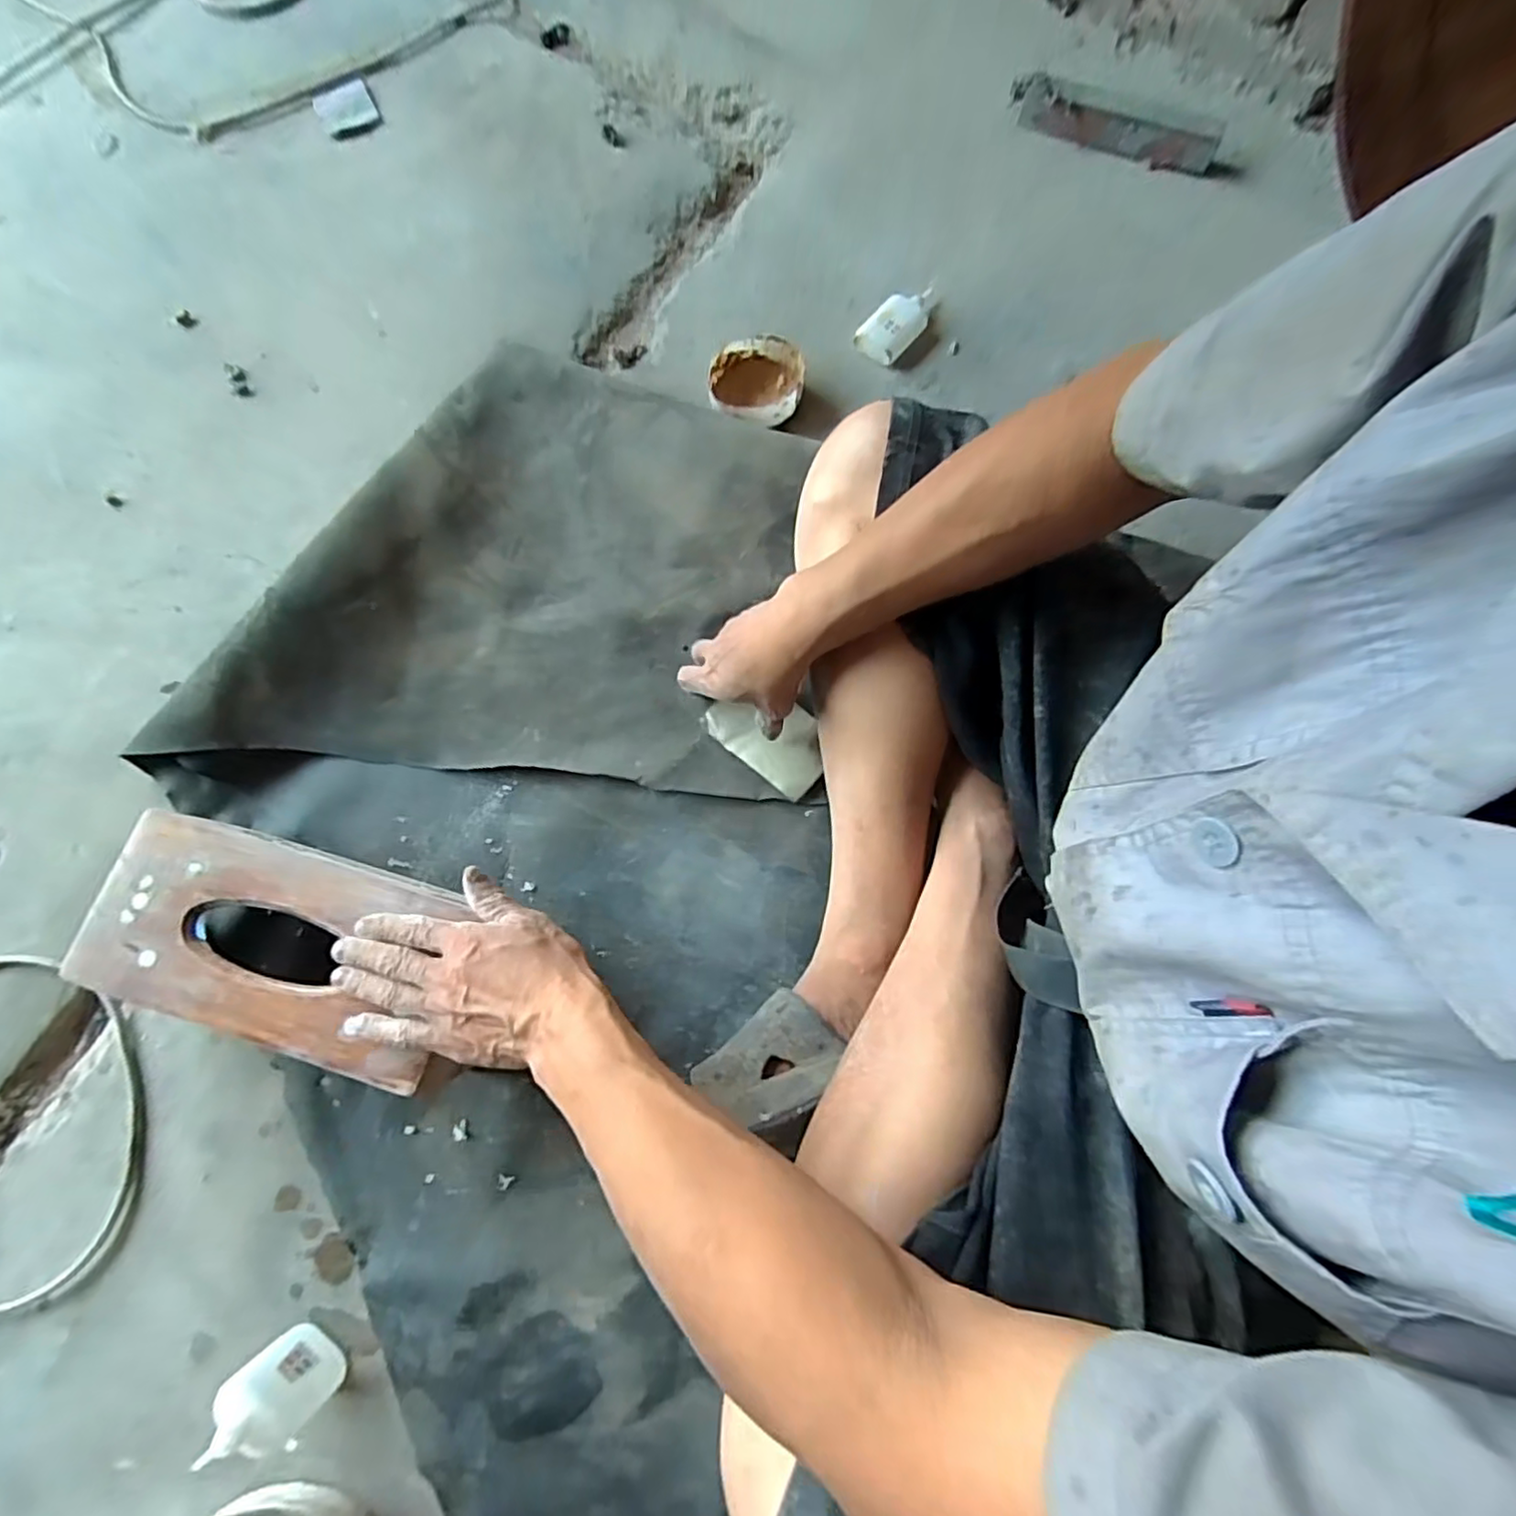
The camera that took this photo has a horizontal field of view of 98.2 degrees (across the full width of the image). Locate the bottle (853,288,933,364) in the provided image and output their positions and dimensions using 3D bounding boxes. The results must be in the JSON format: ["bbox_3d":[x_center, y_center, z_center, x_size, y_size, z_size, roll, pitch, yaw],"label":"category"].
[{"bbox_3d":[0.156,-0.473,0.710,0.049,0.029,0.102,42,77,12],"label":"bottle"}]

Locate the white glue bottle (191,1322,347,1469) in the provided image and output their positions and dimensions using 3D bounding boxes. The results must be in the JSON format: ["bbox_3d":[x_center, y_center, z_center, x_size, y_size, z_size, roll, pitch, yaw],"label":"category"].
[{"bbox_3d":[-0.312,0.411,0.419,0.053,0.084,0.040,43,78,12],"label":"white glue bottle"}]

